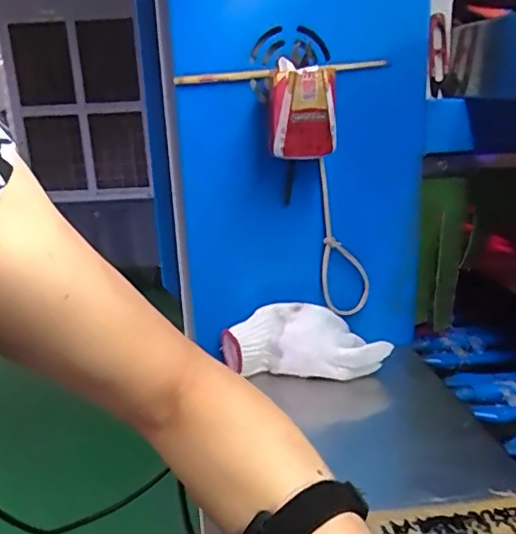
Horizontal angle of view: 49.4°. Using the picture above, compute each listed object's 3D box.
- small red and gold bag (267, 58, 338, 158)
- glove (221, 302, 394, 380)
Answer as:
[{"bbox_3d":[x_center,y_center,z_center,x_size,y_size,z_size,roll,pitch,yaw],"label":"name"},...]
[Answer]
[{"bbox_3d":[0.045,-0.160,0.577,0.069,0.087,0.057,2,17,1],"label":"small red and gold bag"},{"bbox_3d":[0.060,0.086,0.645,0.177,0.068,0.050,4,17,6],"label":"glove"}]

